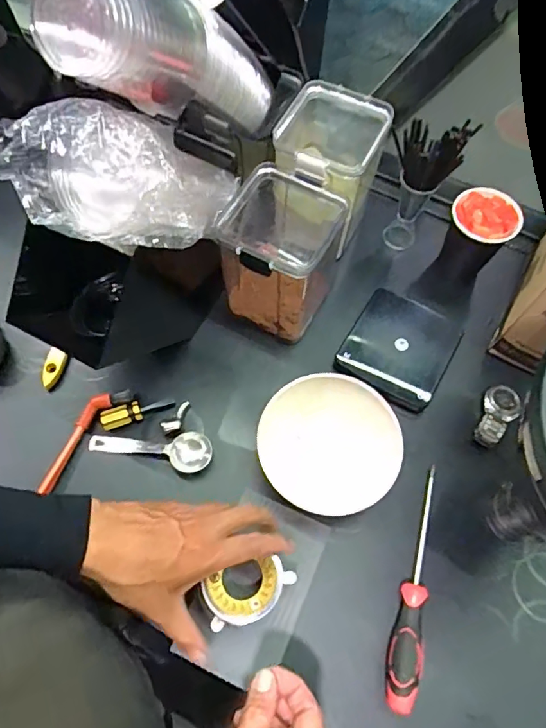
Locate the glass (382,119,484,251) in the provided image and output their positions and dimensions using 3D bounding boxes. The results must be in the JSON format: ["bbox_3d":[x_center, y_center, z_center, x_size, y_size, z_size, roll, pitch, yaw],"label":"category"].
[{"bbox_3d":[0.169,-0.210,0.590,0.049,0.184,0.062,-36,72,-16],"label":"glass"}]

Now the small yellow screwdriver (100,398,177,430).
[{"bbox_3d":[-0.150,0.055,0.553,0.079,0.025,0.021,-12,67,-8],"label":"small yellow screwdriver"}]

